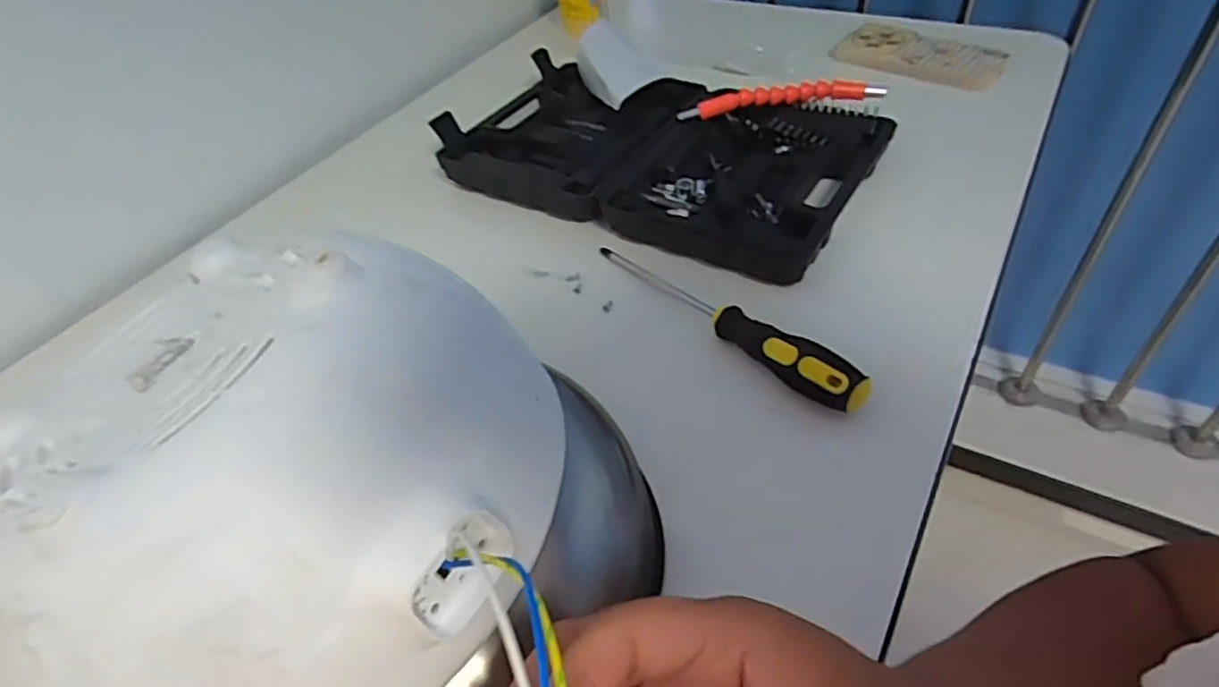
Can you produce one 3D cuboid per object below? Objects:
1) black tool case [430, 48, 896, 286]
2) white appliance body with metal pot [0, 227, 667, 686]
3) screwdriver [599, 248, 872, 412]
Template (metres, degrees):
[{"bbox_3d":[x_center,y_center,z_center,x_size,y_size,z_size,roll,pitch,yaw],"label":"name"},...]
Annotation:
[{"bbox_3d":[0.037,-0.168,0.570,0.339,0.036,0.205,21,50,26],"label":"black tool case"},{"bbox_3d":[-0.116,0.063,0.285,0.223,0.168,0.203,19,50,24],"label":"white appliance body with metal pot"},{"bbox_3d":[0.066,-0.023,0.432,0.023,0.025,0.216,-34,51,-23],"label":"screwdriver"}]

